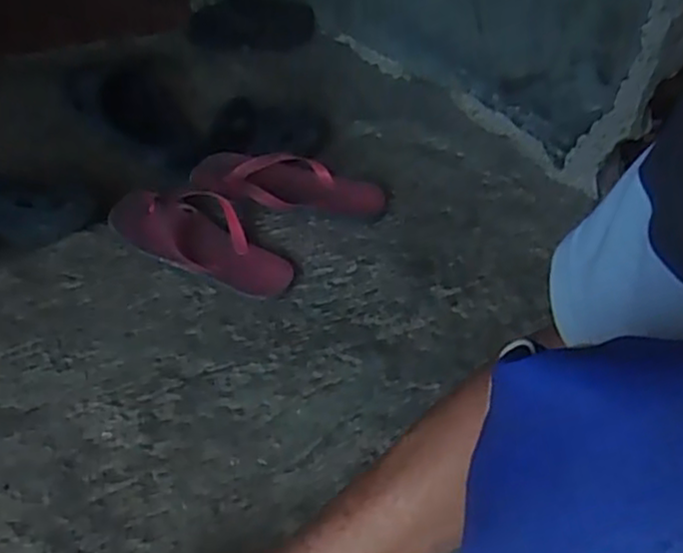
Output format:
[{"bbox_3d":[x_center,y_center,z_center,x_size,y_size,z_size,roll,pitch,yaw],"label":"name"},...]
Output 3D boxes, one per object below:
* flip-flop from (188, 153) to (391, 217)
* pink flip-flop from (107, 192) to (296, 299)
[{"bbox_3d":[-0.062,-0.120,0.932,0.240,0.056,0.091,-2,40,-11],"label":"flip-flop"},{"bbox_3d":[-0.163,-0.047,0.832,0.224,0.037,0.108,21,41,16],"label":"pink flip-flop"}]

